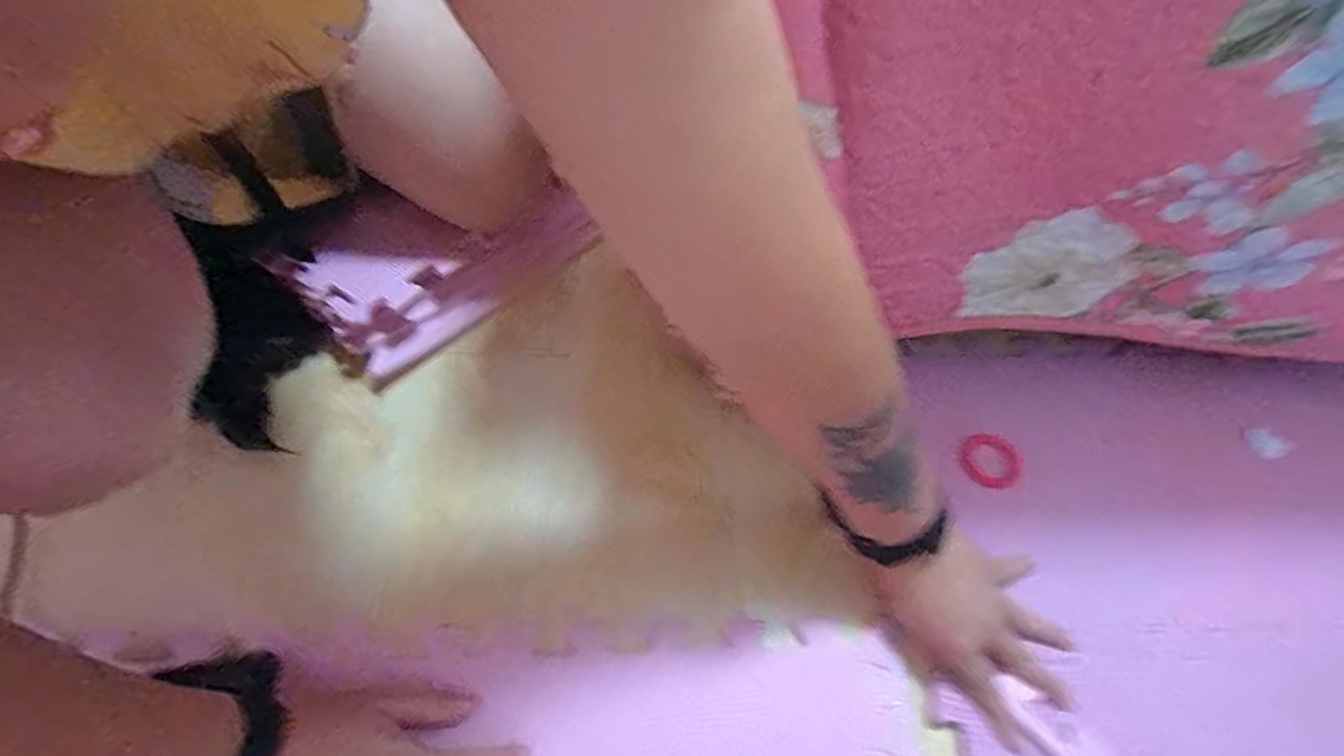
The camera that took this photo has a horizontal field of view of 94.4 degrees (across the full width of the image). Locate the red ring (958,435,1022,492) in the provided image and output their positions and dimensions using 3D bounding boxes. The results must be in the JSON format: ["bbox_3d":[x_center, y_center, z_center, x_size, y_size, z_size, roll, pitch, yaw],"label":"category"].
[{"bbox_3d":[0.278,0.072,0.543,0.049,0.008,0.051,-7,55,9],"label":"red ring"}]

